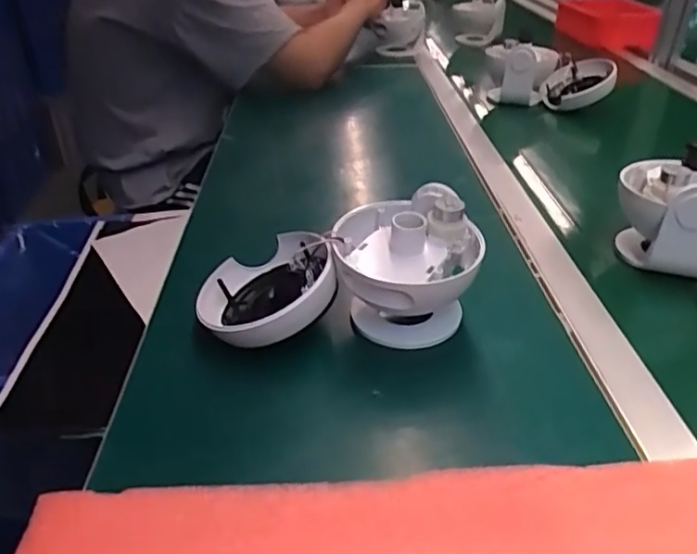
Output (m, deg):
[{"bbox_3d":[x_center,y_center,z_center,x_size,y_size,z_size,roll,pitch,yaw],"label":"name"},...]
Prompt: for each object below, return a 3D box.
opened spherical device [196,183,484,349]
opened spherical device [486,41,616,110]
[{"bbox_3d":[-0.011,0.007,0.475,0.218,0.122,0.108,-2,33,0],"label":"opened spherical device"},{"bbox_3d":[0.325,-0.331,0.948,0.192,0.097,0.092,13,34,11],"label":"opened spherical device"}]

